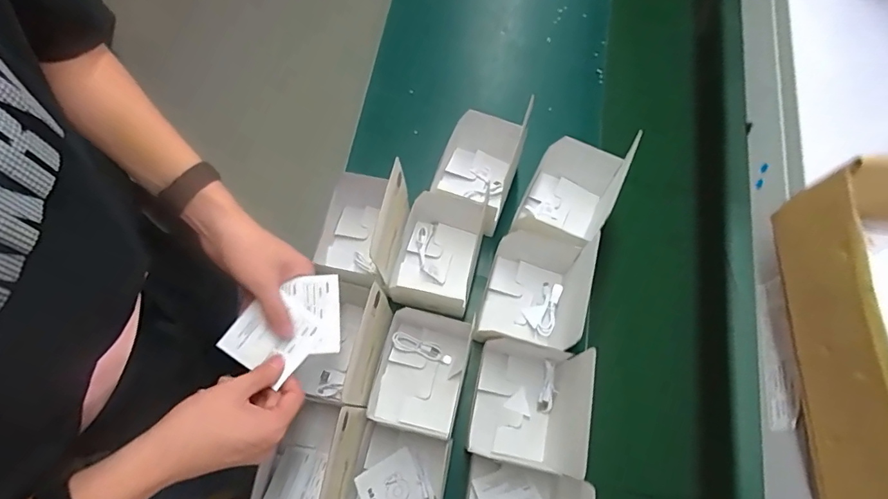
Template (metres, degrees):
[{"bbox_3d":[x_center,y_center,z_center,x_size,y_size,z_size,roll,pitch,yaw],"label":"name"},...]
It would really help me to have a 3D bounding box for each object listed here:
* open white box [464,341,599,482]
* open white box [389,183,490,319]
[{"bbox_3d":[0.126,0.206,0.646,0.157,0.086,0.151,11,71,2],"label":"open white box"},{"bbox_3d":[-0.013,0.014,0.709,0.121,0.111,0.161,14,71,3],"label":"open white box"}]

